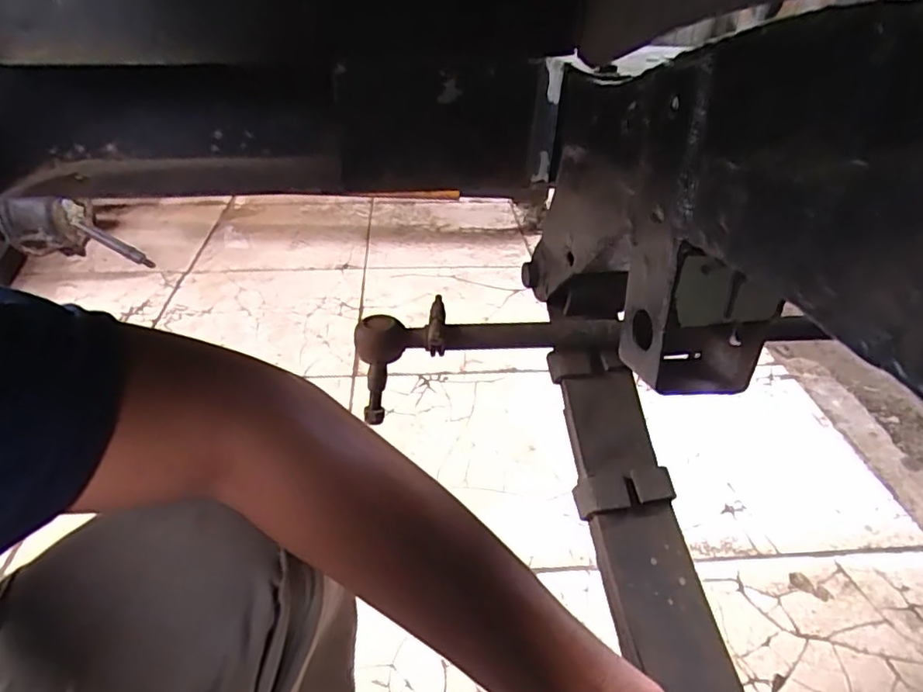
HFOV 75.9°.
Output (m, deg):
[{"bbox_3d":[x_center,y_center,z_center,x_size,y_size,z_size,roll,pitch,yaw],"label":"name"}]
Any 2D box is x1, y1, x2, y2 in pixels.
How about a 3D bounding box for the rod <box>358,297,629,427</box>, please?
[{"bbox_3d":[0.022,0.010,0.510,0.214,0.082,0.038,-2,36,-6],"label":"rod"}]

